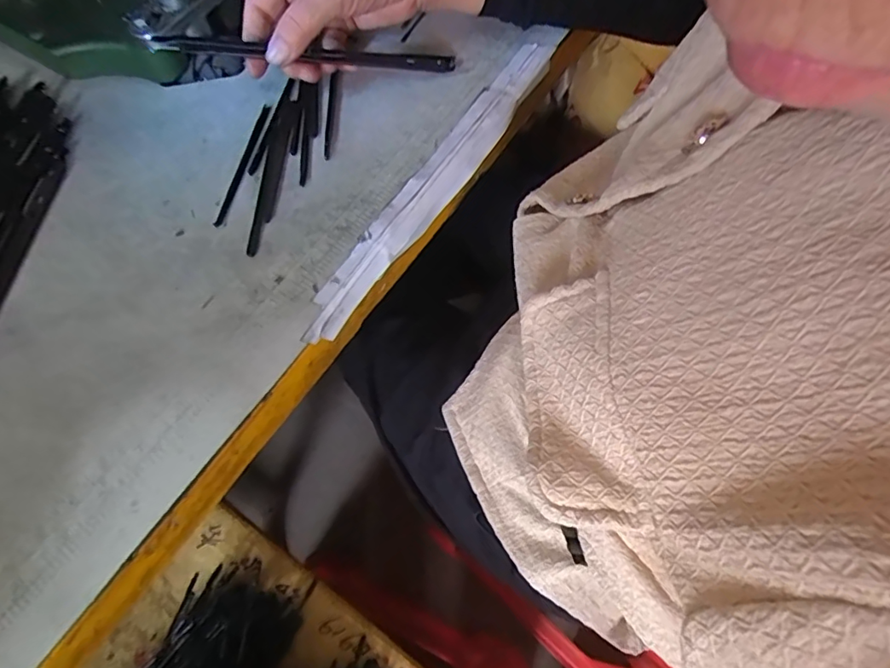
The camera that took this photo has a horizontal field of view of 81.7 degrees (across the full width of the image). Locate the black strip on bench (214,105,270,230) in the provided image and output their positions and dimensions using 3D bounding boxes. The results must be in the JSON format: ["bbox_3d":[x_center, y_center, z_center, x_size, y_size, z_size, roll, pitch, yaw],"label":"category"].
[{"bbox_3d":[-0.130,-0.110,0.332,0.006,0.004,0.099,7,66,5],"label":"black strip on bench"}]

